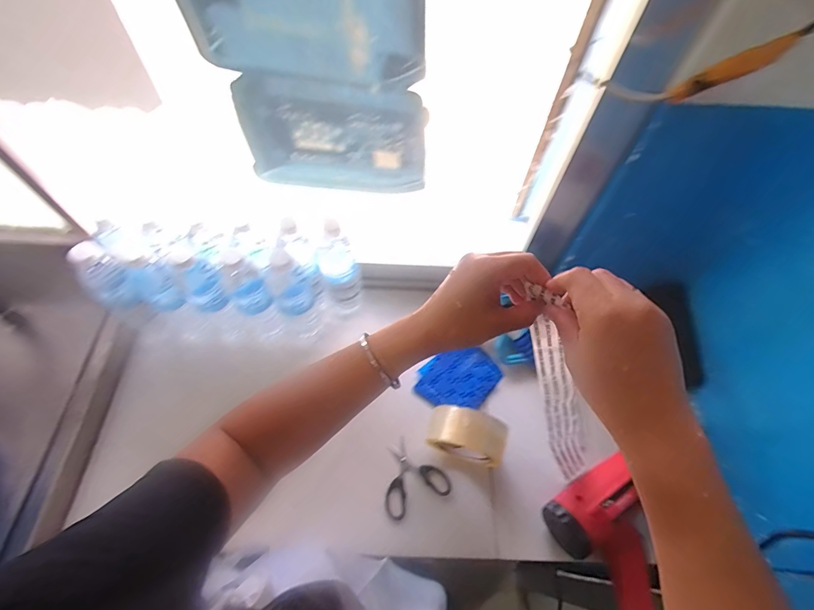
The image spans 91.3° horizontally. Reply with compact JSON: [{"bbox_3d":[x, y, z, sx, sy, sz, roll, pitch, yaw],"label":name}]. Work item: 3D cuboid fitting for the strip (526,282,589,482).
[{"bbox_3d":[0.182,0.110,0.466,0.033,0.388,0.051,12,56,35],"label":"strip"}]

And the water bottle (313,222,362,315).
[{"bbox_3d":[-0.109,-0.042,0.671,0.071,0.189,0.069,-12,61,-9],"label":"water bottle"}]

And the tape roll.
[{"bbox_3d":[0.082,0.186,0.559,0.104,0.102,0.053,16,61,7],"label":"tape roll"}]

